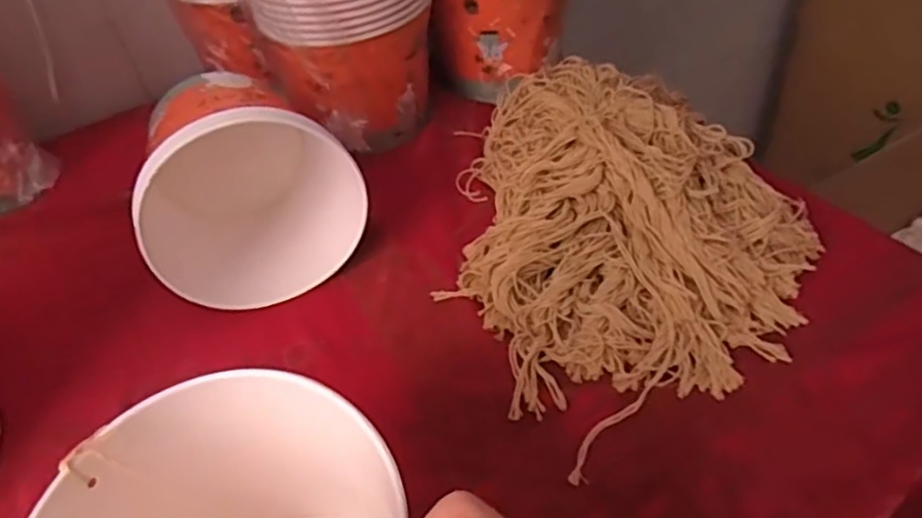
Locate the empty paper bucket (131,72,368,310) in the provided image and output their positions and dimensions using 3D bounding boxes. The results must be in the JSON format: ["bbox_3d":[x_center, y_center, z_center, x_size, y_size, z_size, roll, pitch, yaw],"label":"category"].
[{"bbox_3d":[-0.182,-0.069,0.544,0.162,0.153,0.159,-23,46,-16],"label":"empty paper bucket"}]

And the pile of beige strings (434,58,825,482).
[{"bbox_3d":[0.118,-0.044,0.530,0.287,0.077,0.322,-23,46,-15],"label":"pile of beige strings"}]

